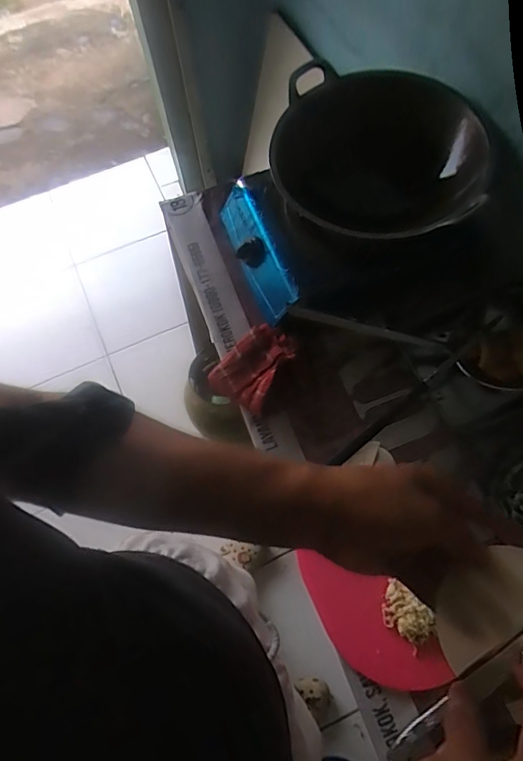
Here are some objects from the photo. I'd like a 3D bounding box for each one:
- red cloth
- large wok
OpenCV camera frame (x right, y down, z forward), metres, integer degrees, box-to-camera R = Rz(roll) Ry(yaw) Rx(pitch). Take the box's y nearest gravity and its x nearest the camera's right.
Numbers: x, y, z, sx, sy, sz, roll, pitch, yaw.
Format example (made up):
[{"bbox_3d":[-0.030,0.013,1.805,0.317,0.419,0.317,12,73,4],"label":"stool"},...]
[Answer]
[{"bbox_3d":[-0.015,-0.026,0.817,0.103,0.034,0.136,32,72,16],"label":"red cloth"},{"bbox_3d":[0.176,-0.343,0.779,0.340,0.120,0.254,23,70,13],"label":"large wok"}]

